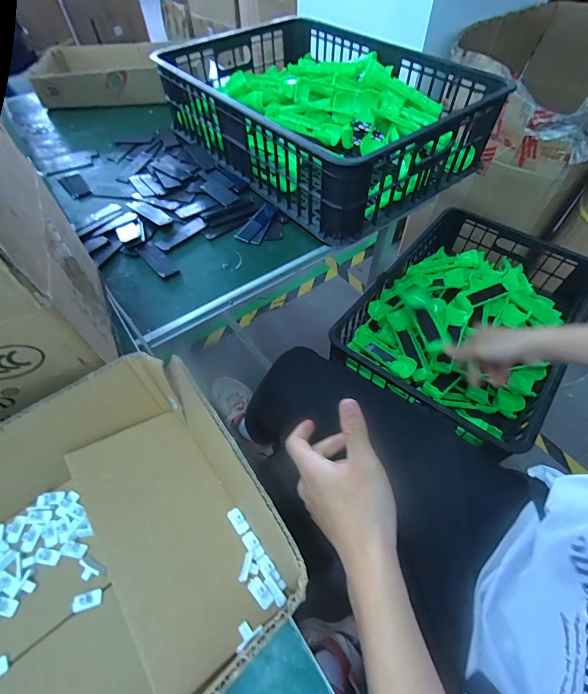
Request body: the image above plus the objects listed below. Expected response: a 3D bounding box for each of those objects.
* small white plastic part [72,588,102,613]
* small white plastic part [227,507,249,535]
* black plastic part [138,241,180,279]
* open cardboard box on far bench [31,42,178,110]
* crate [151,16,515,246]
[{"bbox_3d":[-0.158,0.192,0.257,0.020,0.006,0.012,-14,57,-8],"label":"small white plastic part"},{"bbox_3d":[-0.046,0.142,0.278,0.010,0.006,0.021,-36,62,-21],"label":"small white plastic part"},{"bbox_3d":[-0.213,-0.136,0.528,0.028,0.004,0.090,-35,62,-20],"label":"black plastic part"},{"bbox_3d":[-0.504,-0.716,0.898,0.320,0.077,0.199,-2,56,0],"label":"open cardboard box on far bench"},{"bbox_3d":[0.035,-0.473,0.668,0.401,0.137,0.584,-35,62,-20],"label":"crate"}]

